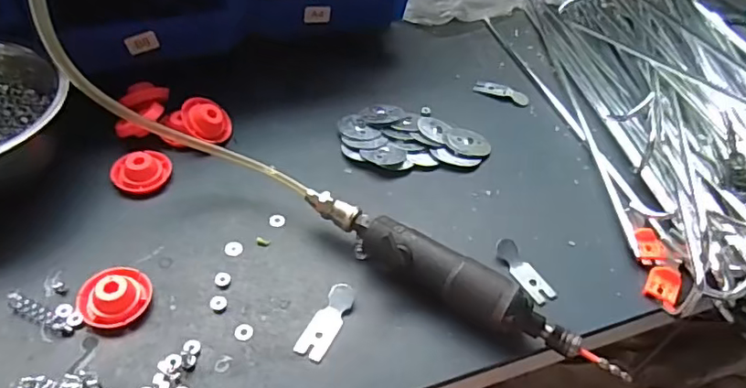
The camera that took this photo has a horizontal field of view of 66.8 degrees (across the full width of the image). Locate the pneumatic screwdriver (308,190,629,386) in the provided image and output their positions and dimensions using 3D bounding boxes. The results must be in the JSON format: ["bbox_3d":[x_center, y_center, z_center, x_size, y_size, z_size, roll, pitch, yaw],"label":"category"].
[{"bbox_3d":[0.062,0.068,0.439,0.263,0.045,0.034,26,49,18],"label":"pneumatic screwdriver"}]

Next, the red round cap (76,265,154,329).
[{"bbox_3d":[-0.192,0.074,0.421,0.050,0.021,0.048,3,46,-3],"label":"red round cap"}]

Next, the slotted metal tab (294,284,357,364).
[{"bbox_3d":[-0.034,0.094,0.426,0.022,0.007,0.064,21,48,14],"label":"slotted metal tab"}]

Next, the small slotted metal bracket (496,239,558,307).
[{"bbox_3d":[0.128,0.064,0.476,0.024,0.010,0.064,-18,51,-22],"label":"small slotted metal bracket"}]

